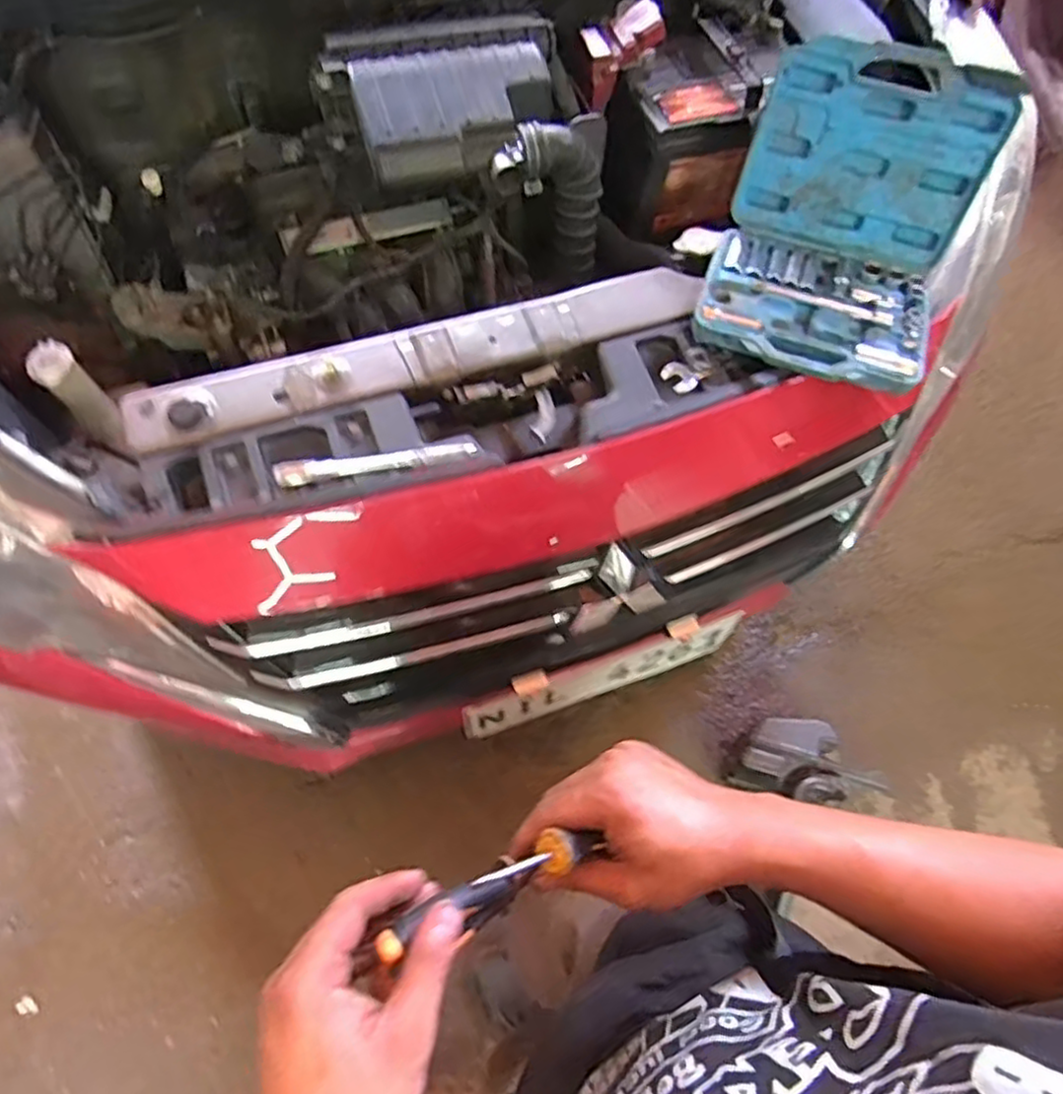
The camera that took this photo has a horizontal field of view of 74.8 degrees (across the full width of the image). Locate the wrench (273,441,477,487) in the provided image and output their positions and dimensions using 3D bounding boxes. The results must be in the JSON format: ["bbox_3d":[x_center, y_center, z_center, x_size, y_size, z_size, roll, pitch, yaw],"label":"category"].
[{"bbox_3d":[-0.153,-0.084,0.683,0.191,0.015,0.025,-9,67,-8],"label":"wrench"}]

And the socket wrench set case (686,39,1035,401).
[{"bbox_3d":[0.332,-0.330,0.717,0.249,0.174,0.267,20,66,4],"label":"socket wrench set case"}]

